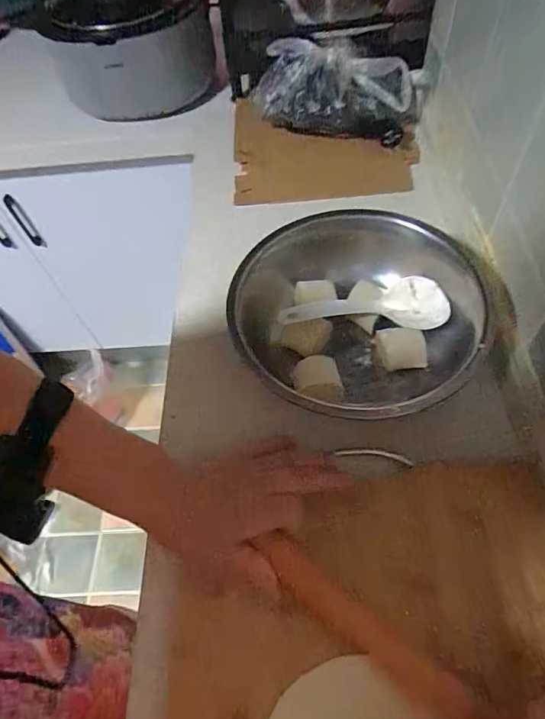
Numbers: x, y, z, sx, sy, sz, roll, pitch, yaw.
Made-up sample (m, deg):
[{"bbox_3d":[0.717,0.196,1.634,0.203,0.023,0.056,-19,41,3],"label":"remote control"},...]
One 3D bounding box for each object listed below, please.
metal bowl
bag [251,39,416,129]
[{"bbox_3d":[0.089,-0.052,0.501,0.243,0.083,0.221,-2,59,3],"label":"metal bowl"},{"bbox_3d":[0.089,-0.436,0.709,0.240,0.083,0.112,5,59,9],"label":"bag"}]

